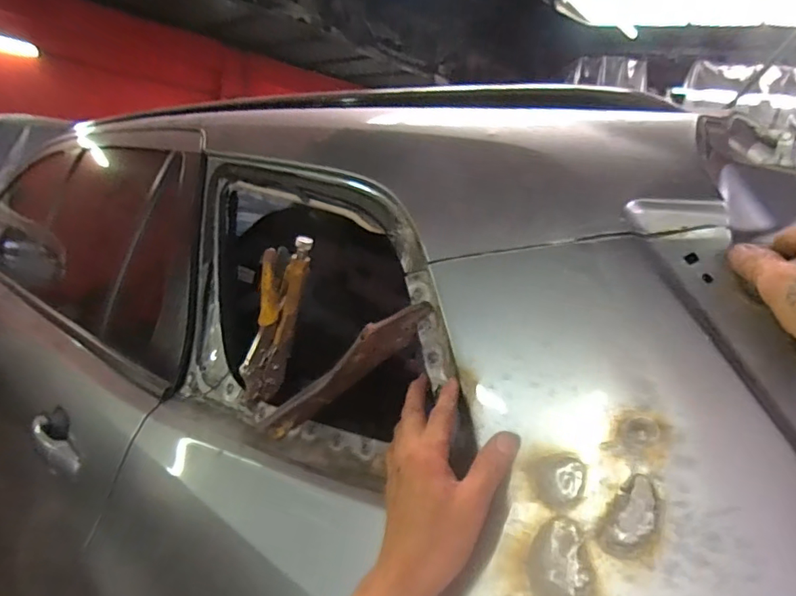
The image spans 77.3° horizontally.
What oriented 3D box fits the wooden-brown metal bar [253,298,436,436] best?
[{"bbox_3d":[-0.051,0.069,0.491,0.201,0.056,0.011,-35,45,1],"label":"wooden-brown metal bar"}]

